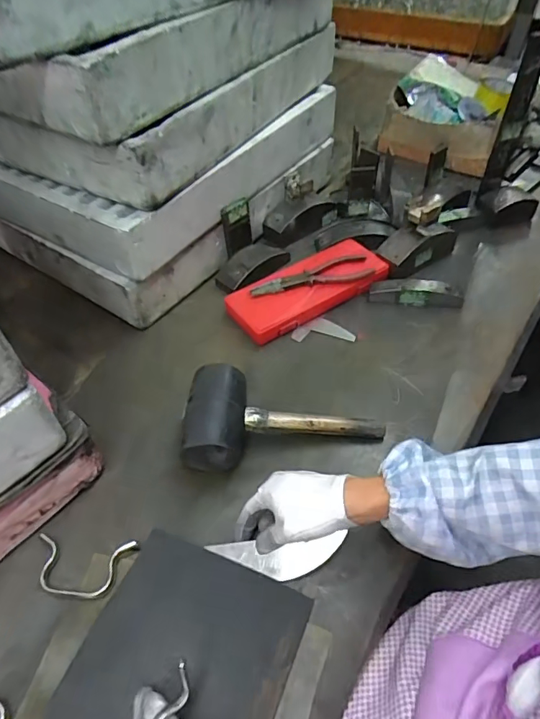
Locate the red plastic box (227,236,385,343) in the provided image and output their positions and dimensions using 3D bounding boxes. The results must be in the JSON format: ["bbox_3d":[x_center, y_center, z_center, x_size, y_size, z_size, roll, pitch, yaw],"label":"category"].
[{"bbox_3d":[0.060,-0.112,0.733,0.254,0.040,0.109,-29,53,-22],"label":"red plastic box"}]

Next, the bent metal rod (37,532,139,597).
[{"bbox_3d":[-0.188,0.206,0.476,0.102,0.014,0.055,1,48,3],"label":"bent metal rod"}]

